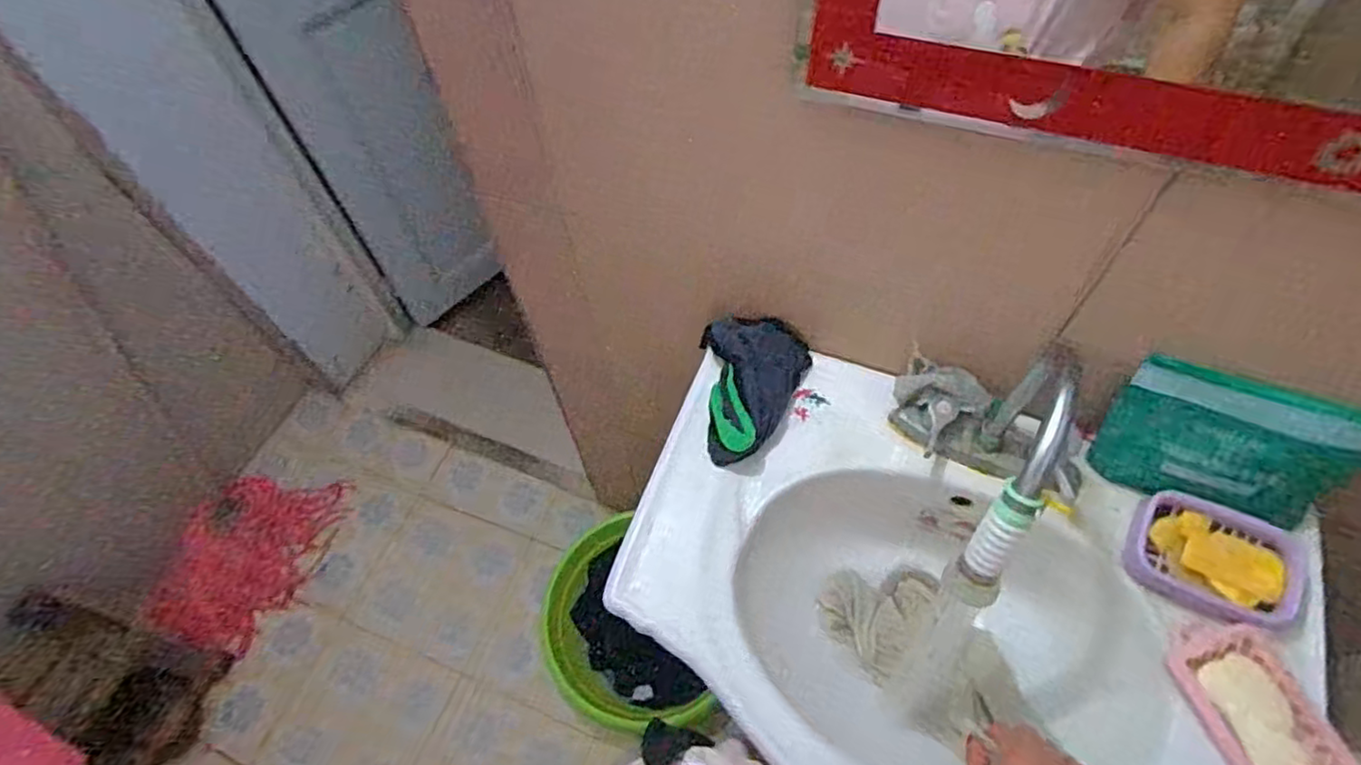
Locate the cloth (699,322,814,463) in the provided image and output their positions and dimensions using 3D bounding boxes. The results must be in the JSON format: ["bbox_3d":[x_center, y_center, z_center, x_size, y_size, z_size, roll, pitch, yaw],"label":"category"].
[{"bbox_3d":[0.087,0.007,0.729,0.117,0.048,0.159,-3,59,2],"label":"cloth"}]

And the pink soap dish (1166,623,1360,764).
[{"bbox_3d":[0.481,0.277,0.557,0.082,0.029,0.145,-14,59,-4],"label":"pink soap dish"}]

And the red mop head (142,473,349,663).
[{"bbox_3d":[-0.966,0.374,1.490,0.263,0.181,0.402,7,60,8],"label":"red mop head"}]

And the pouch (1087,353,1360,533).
[{"bbox_3d":[0.488,0.056,0.599,0.184,0.136,0.017,19,38,27],"label":"pouch"}]

